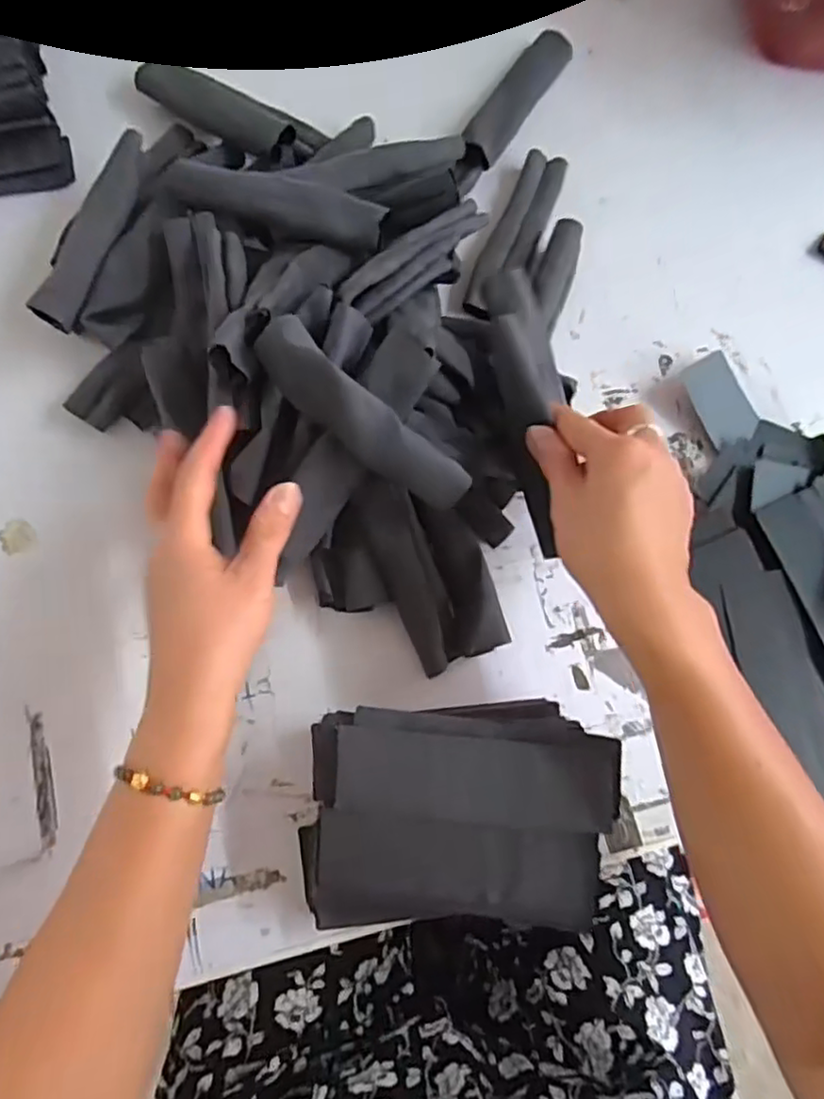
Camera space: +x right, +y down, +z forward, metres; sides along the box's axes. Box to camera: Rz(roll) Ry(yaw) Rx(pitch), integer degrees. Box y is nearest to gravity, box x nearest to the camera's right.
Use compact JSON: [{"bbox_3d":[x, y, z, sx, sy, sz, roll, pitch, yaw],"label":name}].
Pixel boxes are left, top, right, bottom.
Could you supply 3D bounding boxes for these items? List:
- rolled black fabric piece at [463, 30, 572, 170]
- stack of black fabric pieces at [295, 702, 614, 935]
[{"bbox_3d":[0.084,-0.369,0.539,0.034,0.017,0.147,32,77,7],"label":"rolled black fabric piece"},{"bbox_3d":[0.024,0.151,0.386,0.172,0.072,0.114,-2,75,-2],"label":"stack of black fabric pieces"}]

